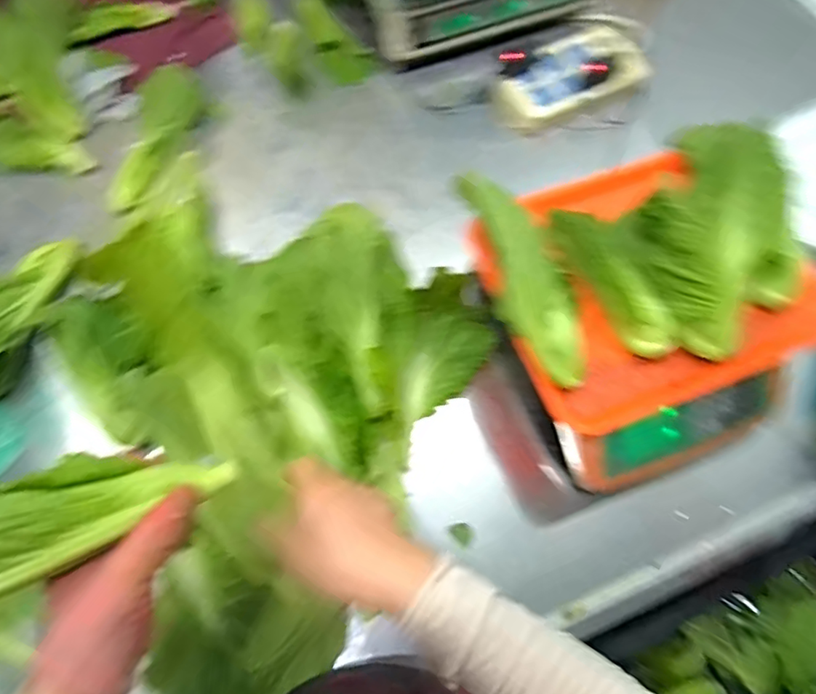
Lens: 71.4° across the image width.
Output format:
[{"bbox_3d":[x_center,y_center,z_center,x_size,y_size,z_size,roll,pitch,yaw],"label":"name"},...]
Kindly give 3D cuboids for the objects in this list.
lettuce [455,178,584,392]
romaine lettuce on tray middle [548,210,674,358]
[{"bbox_3d":[0.102,-0.060,0.493,0.055,0.029,0.197,-23,87,-10],"label":"lettuce"},{"bbox_3d":[0.182,-0.064,0.518,0.036,0.040,0.161,-26,73,-11],"label":"romaine lettuce on tray middle"}]

